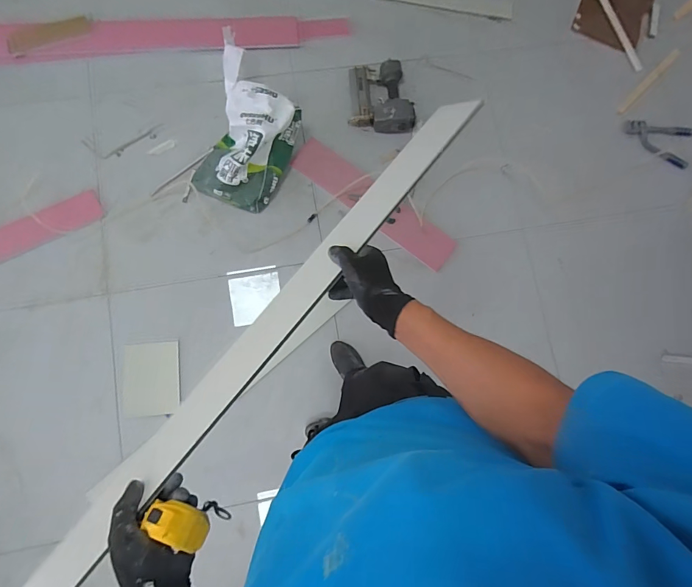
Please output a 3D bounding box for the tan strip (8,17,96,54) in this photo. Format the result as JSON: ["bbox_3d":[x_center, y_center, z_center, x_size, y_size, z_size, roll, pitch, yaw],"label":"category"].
[{"bbox_3d":[-1.011,-0.895,1.274,0.272,0.014,0.070,-30,93,-15],"label":"tan strip"}]

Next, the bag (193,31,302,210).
[{"bbox_3d":[-0.338,-0.521,1.242,0.281,0.242,0.410,26,82,2],"label":"bag"}]

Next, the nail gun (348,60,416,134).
[{"bbox_3d":[0.132,-0.714,1.357,0.234,0.083,0.246,1,82,-1],"label":"nail gun"}]

